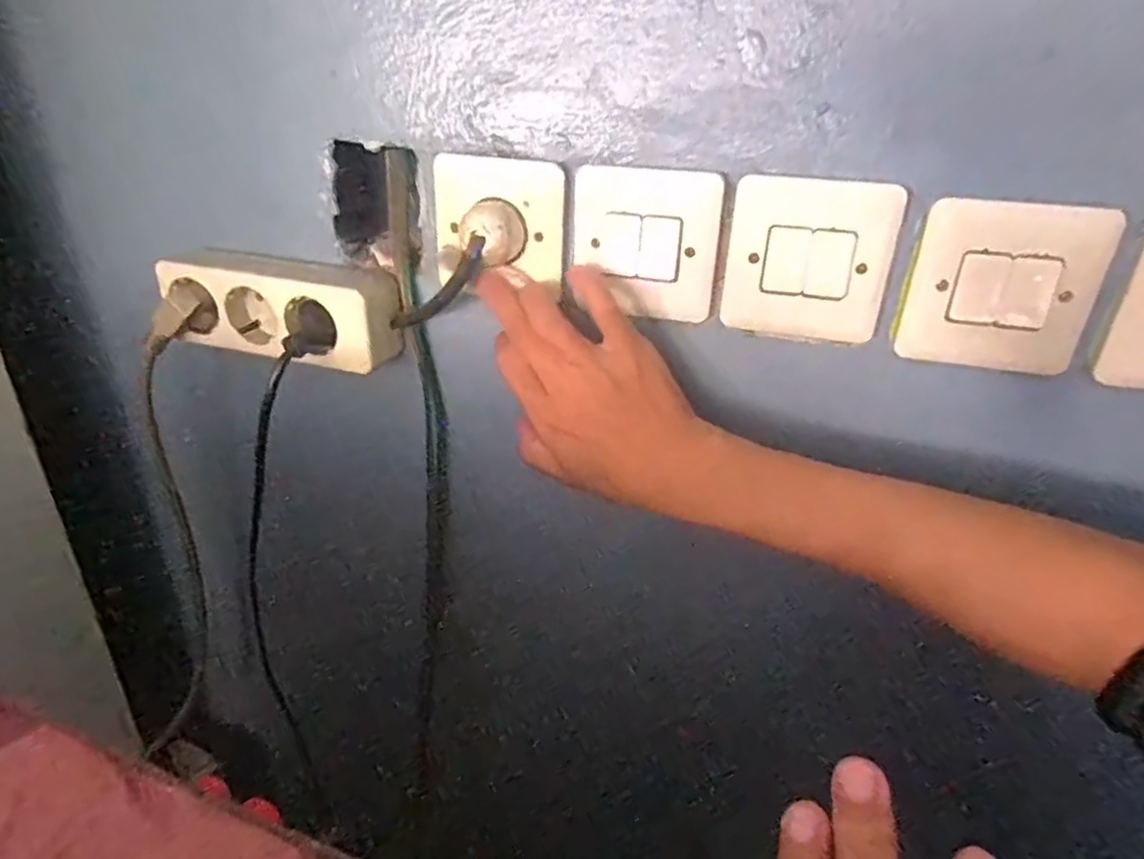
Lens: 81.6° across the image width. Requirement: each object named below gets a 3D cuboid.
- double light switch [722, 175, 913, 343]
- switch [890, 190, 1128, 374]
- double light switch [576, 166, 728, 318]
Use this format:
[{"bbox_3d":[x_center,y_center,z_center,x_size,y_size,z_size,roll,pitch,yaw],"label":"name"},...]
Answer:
[{"bbox_3d":[0.120,-0.086,0.338,0.079,0.077,0.008,13,28,17],"label":"double light switch"},{"bbox_3d":[0.204,-0.067,0.315,0.081,0.077,0.008,13,28,17],"label":"switch"},{"bbox_3d":[0.039,-0.100,0.359,0.081,0.075,0.010,10,28,12],"label":"double light switch"}]

